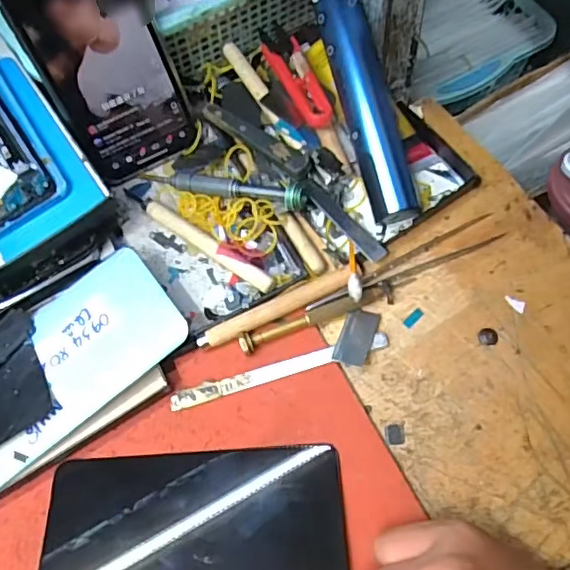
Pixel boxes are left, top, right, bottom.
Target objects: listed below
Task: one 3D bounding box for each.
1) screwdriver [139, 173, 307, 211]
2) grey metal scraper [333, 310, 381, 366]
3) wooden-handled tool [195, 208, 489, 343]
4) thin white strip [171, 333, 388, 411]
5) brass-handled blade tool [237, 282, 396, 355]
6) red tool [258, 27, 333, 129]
[{"bbox_3d":[-0.043,-0.064,0.370,0.126,0.015,0.015,12,68,22],"label":"screwdriver"},{"bbox_3d":[0.042,0.030,0.333,0.019,0.004,0.037,17,53,14],"label":"grey metal scraper"},{"bbox_3d":[0.039,-0.004,0.344,0.191,0.010,0.012,-24,67,-5],"label":"wooden-handled tool"},{"bbox_3d":[-0.002,0.049,0.329,0.130,0.004,0.010,-18,67,-2],"label":"thin white strip"},{"bbox_3d":[0.020,0.017,0.334,0.096,0.013,0.015,-21,67,-3],"label":"brass-handled blade tool"},{"bbox_3d":[0.005,-0.146,0.388,0.026,0.013,0.101,-20,67,-3],"label":"red tool"}]

